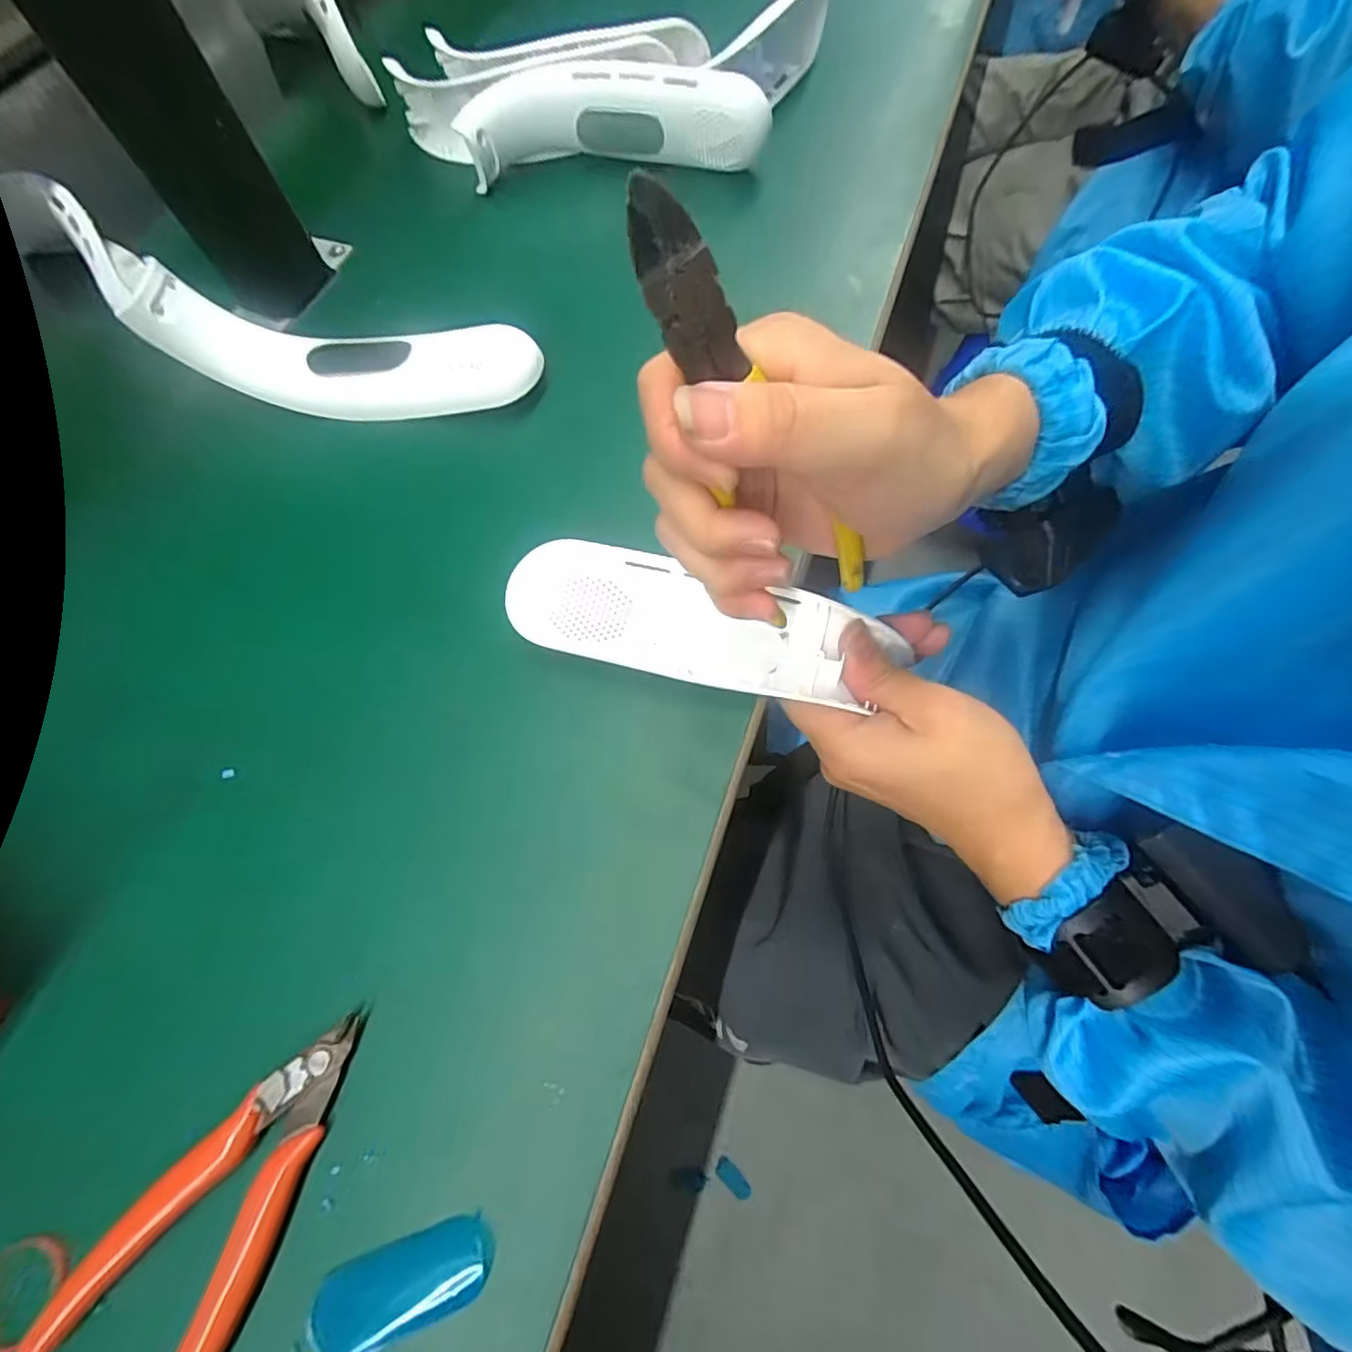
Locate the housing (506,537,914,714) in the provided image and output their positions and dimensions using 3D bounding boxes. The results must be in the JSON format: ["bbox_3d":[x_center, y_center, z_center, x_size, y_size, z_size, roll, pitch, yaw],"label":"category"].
[{"bbox_3d":[0.010,-0.022,0.265,0.168,0.019,0.056,14,70,5],"label":"housing"}]

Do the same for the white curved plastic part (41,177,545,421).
[{"bbox_3d":[-0.192,-0.181,0.318,0.229,0.052,0.052,8,68,-8],"label":"white curved plastic part"}]

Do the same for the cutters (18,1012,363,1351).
[{"bbox_3d":[-0.152,0.175,0.197,0.055,0.012,0.118,24,71,11],"label":"cutters"}]

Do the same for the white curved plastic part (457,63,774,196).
[{"bbox_3d":[-0.042,-0.370,0.395,0.201,0.054,0.044,-4,68,1],"label":"white curved plastic part"}]

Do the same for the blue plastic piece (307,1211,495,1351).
[{"bbox_3d":[-0.088,0.200,0.192,0.058,0.005,0.024,-21,69,-6],"label":"blue plastic piece"}]

